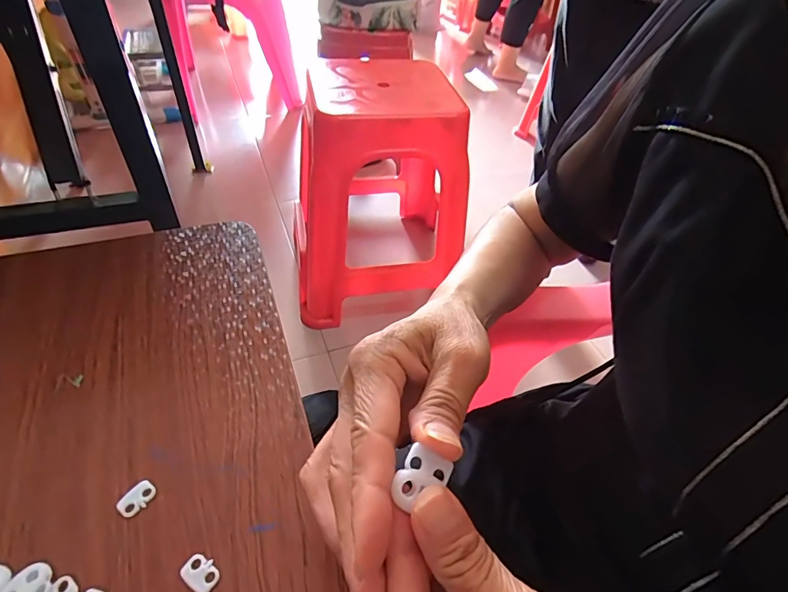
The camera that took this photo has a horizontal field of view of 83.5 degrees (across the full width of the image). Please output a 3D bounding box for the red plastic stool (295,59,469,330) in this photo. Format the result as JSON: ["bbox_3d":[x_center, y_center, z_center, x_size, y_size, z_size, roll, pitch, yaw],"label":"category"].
[{"bbox_3d":[-0.045,-0.230,0.998,0.361,0.457,0.344,-5,46,-11],"label":"red plastic stool"}]

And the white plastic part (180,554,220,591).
[{"bbox_3d":[-0.098,0.140,0.223,0.019,0.004,0.014,33,50,24],"label":"white plastic part"}]

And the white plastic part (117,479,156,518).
[{"bbox_3d":[-0.143,0.111,0.245,0.014,0.004,0.019,34,51,25],"label":"white plastic part"}]

